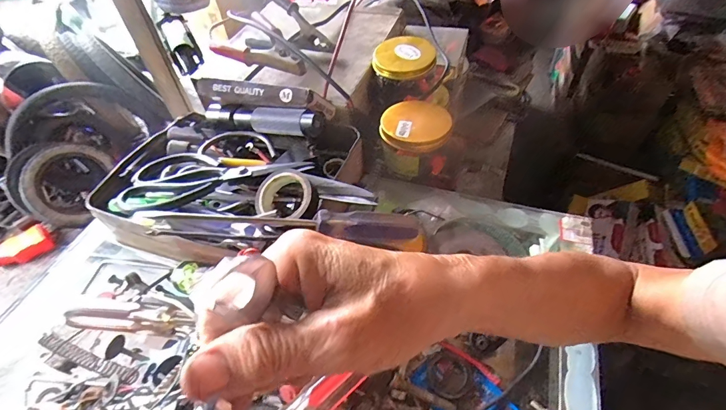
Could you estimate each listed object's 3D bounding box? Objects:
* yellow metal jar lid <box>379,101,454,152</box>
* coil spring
[{"bbox_3d":[0.063,-0.095,0.455,0.079,0.019,0.070,9,51,10],"label":"yellow metal jar lid"},{"bbox_3d":[-0.245,0.133,0.339,0.111,0.013,0.012,15,52,15],"label":"coil spring"}]

